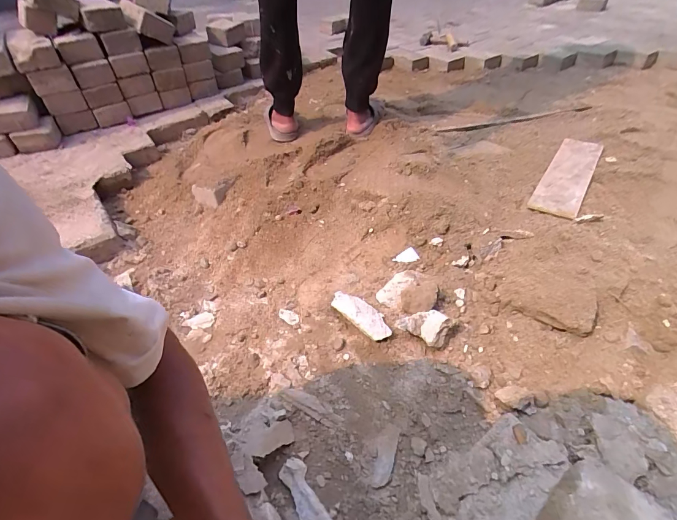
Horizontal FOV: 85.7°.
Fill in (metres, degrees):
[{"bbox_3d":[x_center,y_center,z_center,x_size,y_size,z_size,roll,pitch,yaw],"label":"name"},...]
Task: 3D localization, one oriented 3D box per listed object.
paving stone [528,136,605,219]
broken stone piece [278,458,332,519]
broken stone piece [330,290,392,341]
[{"bbox_3d":[0.582,-0.218,0.918,0.097,0.031,0.378,27,57,24],"label":"paving stone"},{"bbox_3d":[-0.041,0.331,0.497,0.035,0.017,0.119,-29,54,-18],"label":"broken stone piece"},{"bbox_3d":[0.043,0.105,0.686,0.131,0.034,0.051,35,58,29],"label":"broken stone piece"}]

